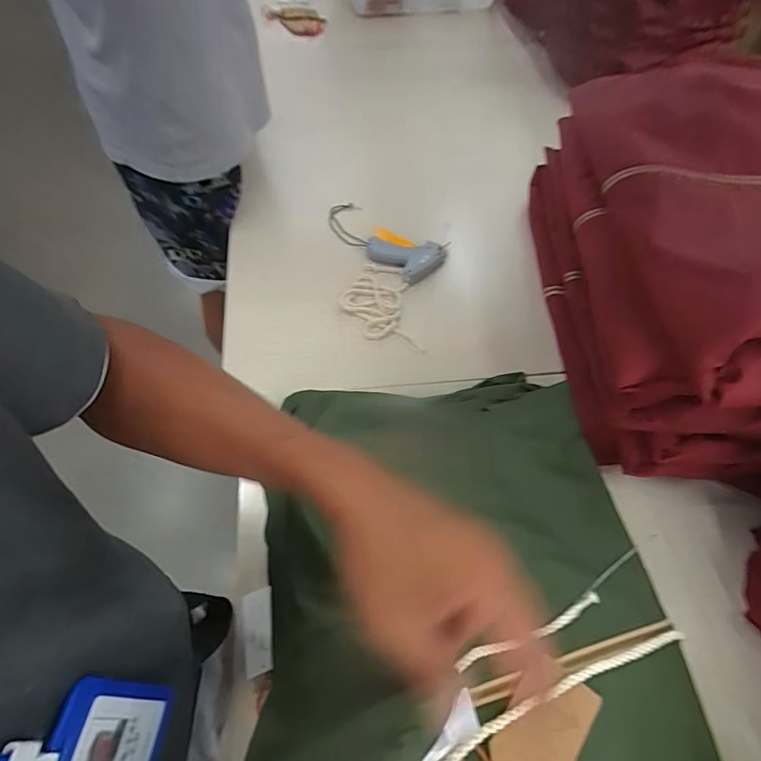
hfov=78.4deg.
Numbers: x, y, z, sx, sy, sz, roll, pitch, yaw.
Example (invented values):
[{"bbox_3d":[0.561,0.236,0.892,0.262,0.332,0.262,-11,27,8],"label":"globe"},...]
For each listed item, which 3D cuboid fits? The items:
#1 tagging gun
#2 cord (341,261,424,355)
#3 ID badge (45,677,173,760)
[{"bbox_3d":[-0.001,-0.239,0.771,0.213,0.026,0.078,34,64,17],"label":"tagging gun"},{"bbox_3d":[-0.004,-0.116,0.706,0.107,0.011,0.158,-3,59,-5],"label":"cord"},{"bbox_3d":[-0.152,0.209,0.260,0.004,0.110,0.068,0,54,7],"label":"ID badge"}]

